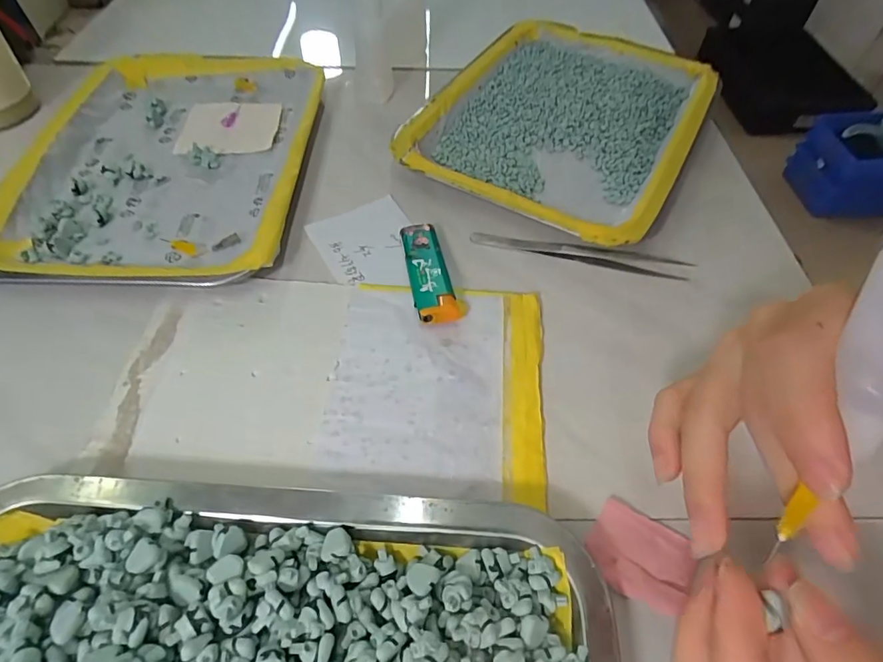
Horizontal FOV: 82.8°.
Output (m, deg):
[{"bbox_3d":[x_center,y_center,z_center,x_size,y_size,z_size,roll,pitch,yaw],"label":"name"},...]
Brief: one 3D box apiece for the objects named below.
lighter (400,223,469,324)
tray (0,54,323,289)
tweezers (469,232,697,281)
[{"bbox_3d":[-0.006,-0.037,0.297,0.028,0.015,0.077,-9,55,-8],"label":"lighter"},{"bbox_3d":[-0.188,-0.132,0.362,0.181,0.023,0.260,0,54,-2],"label":"tray"},{"bbox_3d":[0.086,-0.050,0.320,0.134,0.010,0.014,14,55,8],"label":"tweezers"}]

